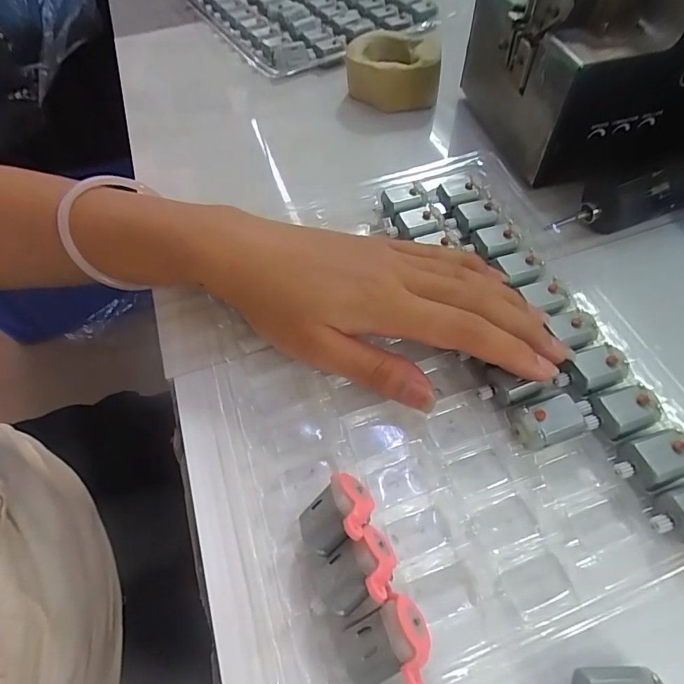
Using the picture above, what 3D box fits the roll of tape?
[{"bbox_3d":[0.039,-0.213,0.346,0.068,0.031,0.068,3,60,6],"label":"roll of tape"}]

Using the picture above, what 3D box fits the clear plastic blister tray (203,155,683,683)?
[{"bbox_3d":[0.036,0.005,0.216,0.200,0.031,0.250,-17,60,-6],"label":"clear plastic blister tray"}]

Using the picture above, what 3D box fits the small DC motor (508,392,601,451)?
[{"bbox_3d":[0.095,0.035,0.199,0.036,0.012,0.019,-12,58,-5],"label":"small DC motor"}]

